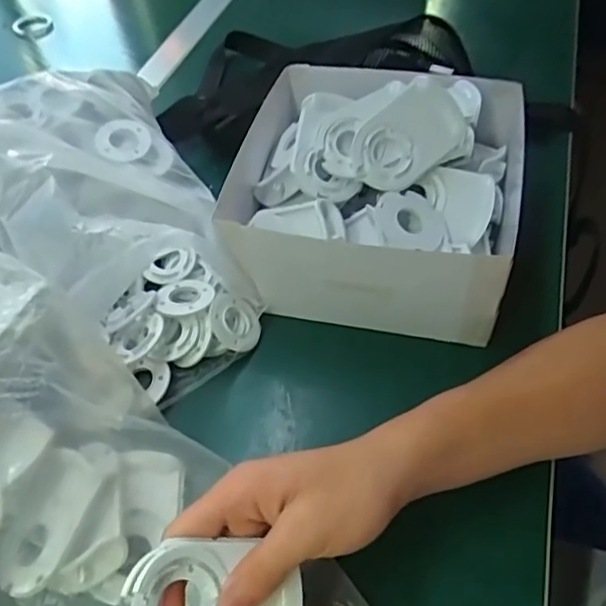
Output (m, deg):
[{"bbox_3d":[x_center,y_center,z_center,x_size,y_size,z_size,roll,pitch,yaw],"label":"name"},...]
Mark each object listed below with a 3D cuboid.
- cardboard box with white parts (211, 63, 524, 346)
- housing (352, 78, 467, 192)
[{"bbox_3d":[0.052,-0.095,0.471,0.225,0.109,0.210,9,51,12],"label":"cardboard box with white parts"},{"bbox_3d":[0.076,-0.120,0.441,0.087,0.056,0.015,-44,14,-1],"label":"housing"}]

